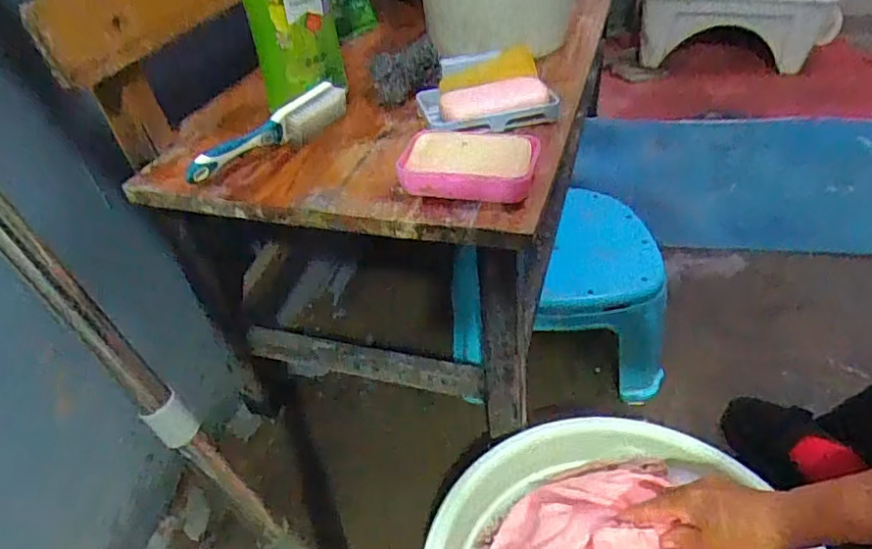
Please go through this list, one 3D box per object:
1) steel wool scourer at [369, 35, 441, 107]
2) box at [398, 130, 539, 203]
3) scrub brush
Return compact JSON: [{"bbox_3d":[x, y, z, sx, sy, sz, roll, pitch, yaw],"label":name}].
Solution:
[{"bbox_3d":[-0.031,-0.213,0.620,0.075,0.043,0.048,-9,38,-3],"label":"steel wool scourer"},{"bbox_3d":[0.028,-0.093,0.482,0.108,0.036,0.068,6,39,16],"label":"box"},{"bbox_3d":[-0.150,-0.135,0.539,0.178,0.033,0.030,-32,44,-29],"label":"scrub brush"}]

